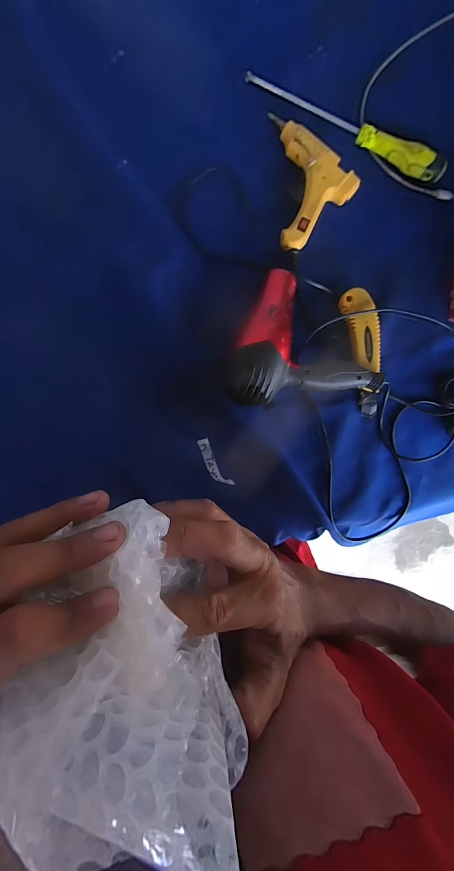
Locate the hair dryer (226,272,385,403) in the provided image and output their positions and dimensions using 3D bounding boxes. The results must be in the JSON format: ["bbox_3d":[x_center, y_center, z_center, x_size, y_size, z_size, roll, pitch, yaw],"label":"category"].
[{"bbox_3d":[0.083,-0.111,0.366,0.180,0.063,0.145,-8,95,-5],"label":"hair dryer"}]

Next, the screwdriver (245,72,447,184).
[{"bbox_3d":[0.140,-0.359,0.379,0.249,0.023,0.025,23,92,-7],"label":"screwdriver"}]

